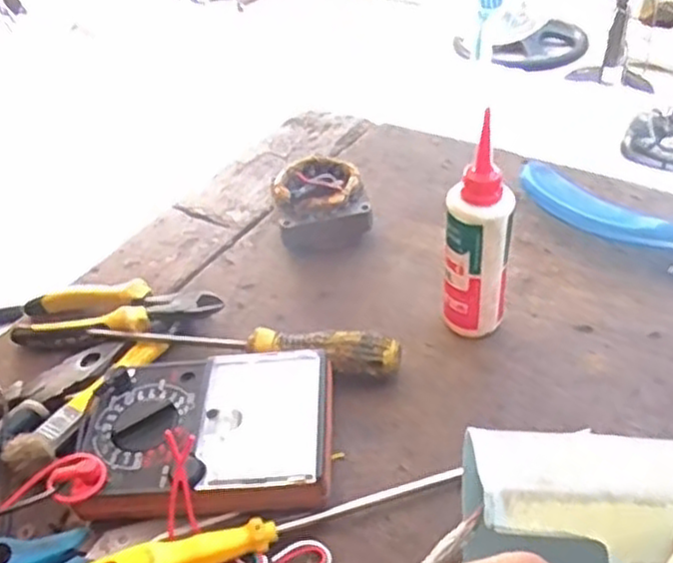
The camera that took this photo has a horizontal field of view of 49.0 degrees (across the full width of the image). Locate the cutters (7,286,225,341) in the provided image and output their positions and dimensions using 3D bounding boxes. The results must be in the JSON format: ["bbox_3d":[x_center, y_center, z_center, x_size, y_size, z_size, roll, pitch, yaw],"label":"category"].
[{"bbox_3d":[-0.164,0.023,0.553,0.157,0.024,0.059,0,41,7],"label":"cutters"}]

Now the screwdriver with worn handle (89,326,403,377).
[{"bbox_3d":[-0.064,0.043,0.510,0.218,0.033,0.028,7,43,14],"label":"screwdriver with worn handle"}]

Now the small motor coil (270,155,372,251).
[{"bbox_3d":[-0.014,-0.065,0.607,0.072,0.058,0.066,-3,41,3],"label":"small motor coil"}]

